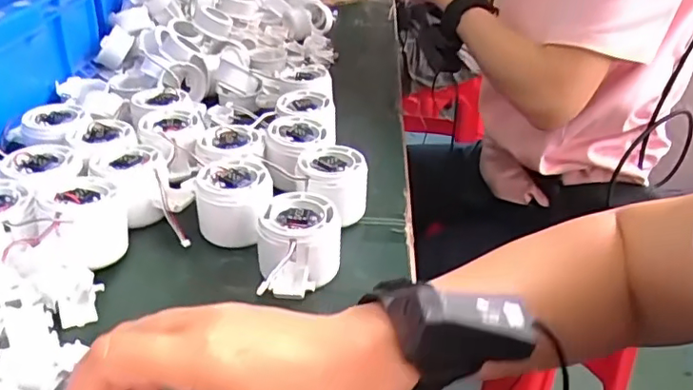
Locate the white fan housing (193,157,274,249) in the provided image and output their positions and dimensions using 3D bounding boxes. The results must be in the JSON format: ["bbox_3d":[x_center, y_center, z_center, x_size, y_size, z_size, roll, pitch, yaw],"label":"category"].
[{"bbox_3d":[-0.086,0.008,0.453,0.060,0.047,0.068,1,31,-4],"label":"white fan housing"}]

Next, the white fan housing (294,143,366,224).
[{"bbox_3d":[-0.014,-0.007,0.479,0.057,0.045,0.063,-21,39,-34],"label":"white fan housing"}]

